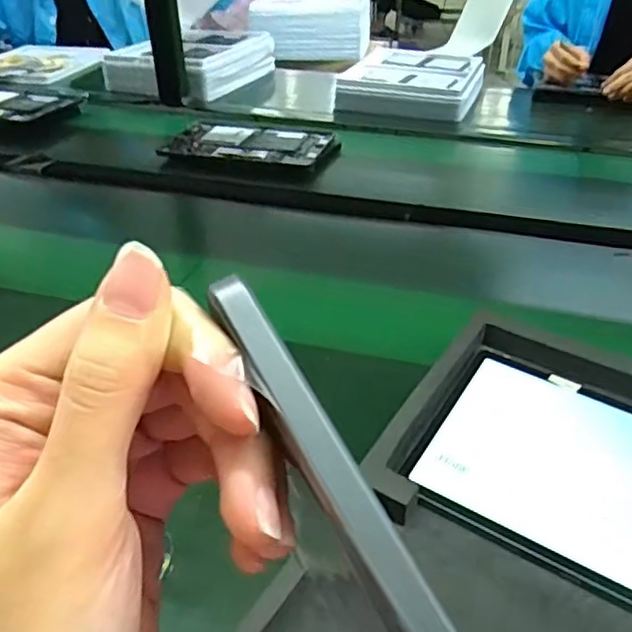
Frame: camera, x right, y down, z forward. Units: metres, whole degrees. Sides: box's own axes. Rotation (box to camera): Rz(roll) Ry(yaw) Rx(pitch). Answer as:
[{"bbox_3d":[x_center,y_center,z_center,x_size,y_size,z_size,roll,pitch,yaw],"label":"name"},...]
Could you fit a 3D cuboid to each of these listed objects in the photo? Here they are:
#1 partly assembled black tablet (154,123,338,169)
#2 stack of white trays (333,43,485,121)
[{"bbox_3d":[-0.109,-0.288,1.071,0.279,0.019,0.167,7,35,11],"label":"partly assembled black tablet"},{"bbox_3d":[0.212,-0.509,1.379,0.277,0.058,0.338,12,37,17],"label":"stack of white trays"}]

